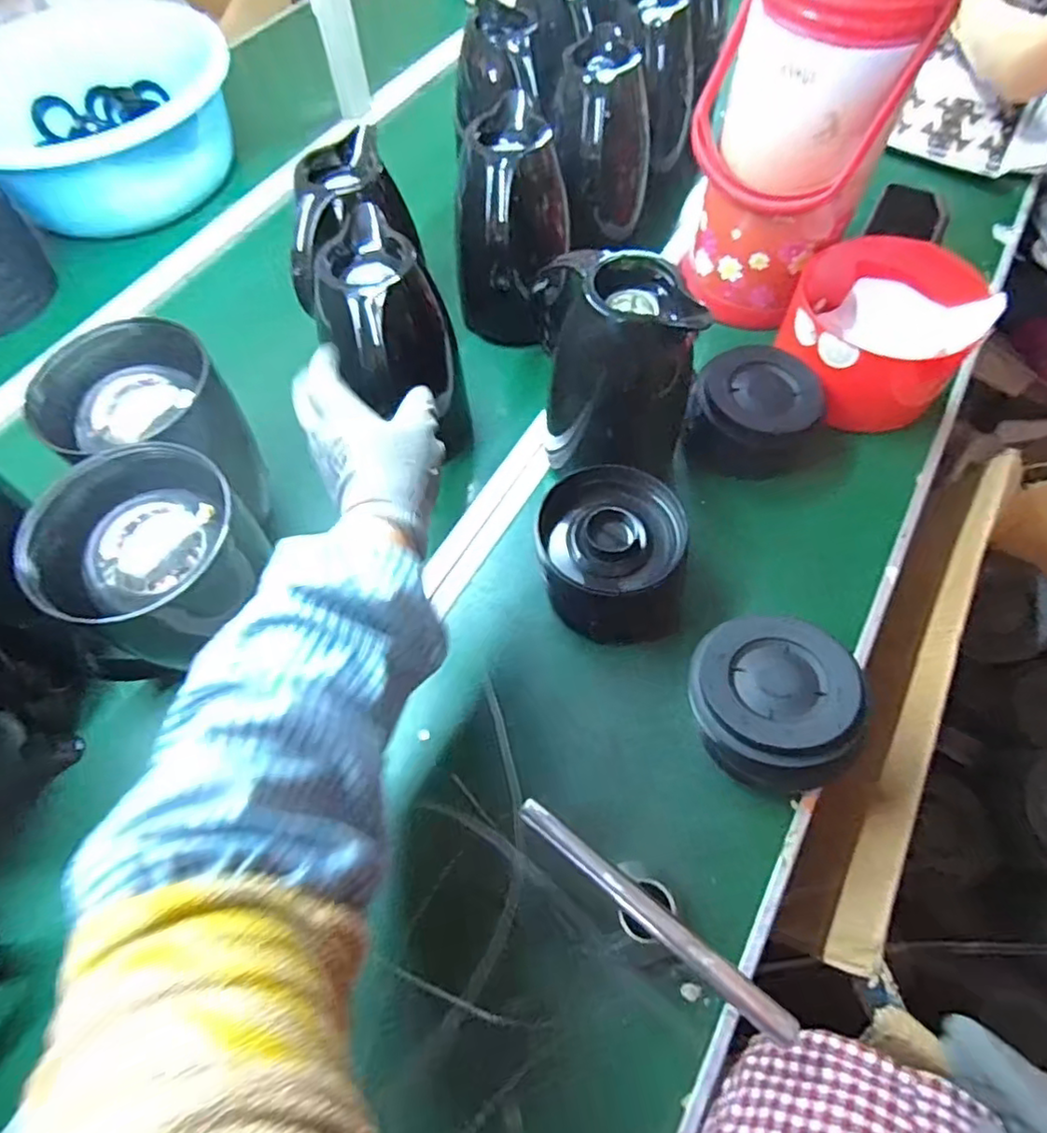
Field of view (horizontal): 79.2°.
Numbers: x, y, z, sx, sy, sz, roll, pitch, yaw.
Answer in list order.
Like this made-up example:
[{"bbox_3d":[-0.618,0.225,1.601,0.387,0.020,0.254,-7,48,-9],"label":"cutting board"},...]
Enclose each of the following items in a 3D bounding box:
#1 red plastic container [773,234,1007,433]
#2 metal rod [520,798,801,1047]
[{"bbox_3d":[0.349,-0.235,0.644,0.185,0.100,0.176,-1,61,1],"label":"red plastic container"},{"bbox_3d":[0.078,0.218,0.398,0.199,0.011,0.018,34,68,18],"label":"metal rod"}]

